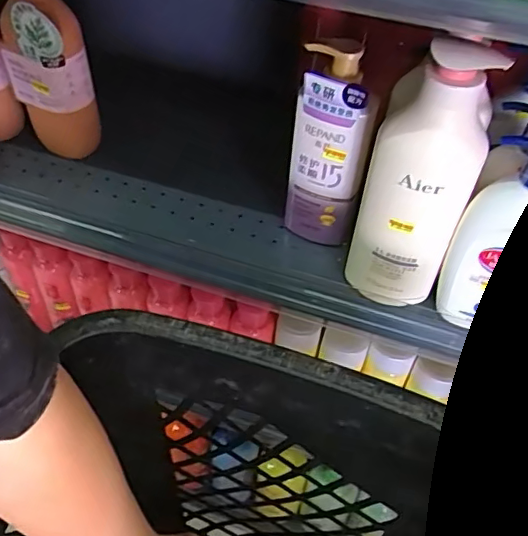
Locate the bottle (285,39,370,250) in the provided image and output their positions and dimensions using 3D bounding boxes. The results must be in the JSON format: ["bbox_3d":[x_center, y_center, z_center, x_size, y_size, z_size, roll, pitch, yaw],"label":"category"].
[{"bbox_3d":[0.062,-0.111,0.562,0.069,0.228,0.049,11,53,3],"label":"bottle"}]

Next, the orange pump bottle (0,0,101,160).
[{"bbox_3d":[-0.243,-0.218,0.637,0.083,0.209,0.071,-22,58,-20],"label":"orange pump bottle"}]

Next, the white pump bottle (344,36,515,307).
[{"bbox_3d":[0.133,-0.068,0.485,0.090,0.246,0.056,18,54,9],"label":"white pump bottle"}]

